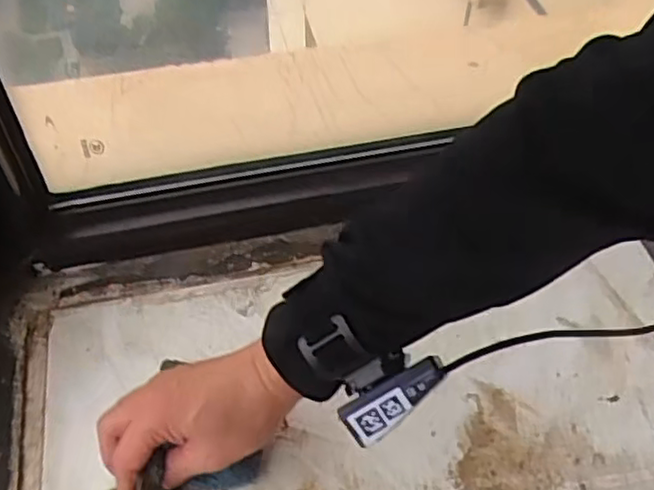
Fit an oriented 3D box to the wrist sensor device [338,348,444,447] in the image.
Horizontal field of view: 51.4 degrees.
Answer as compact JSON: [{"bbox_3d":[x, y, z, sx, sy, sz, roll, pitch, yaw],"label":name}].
[{"bbox_3d":[0.040,0.092,0.425,0.029,0.017,0.069,45,98,-2],"label":"wrist sensor device"}]

